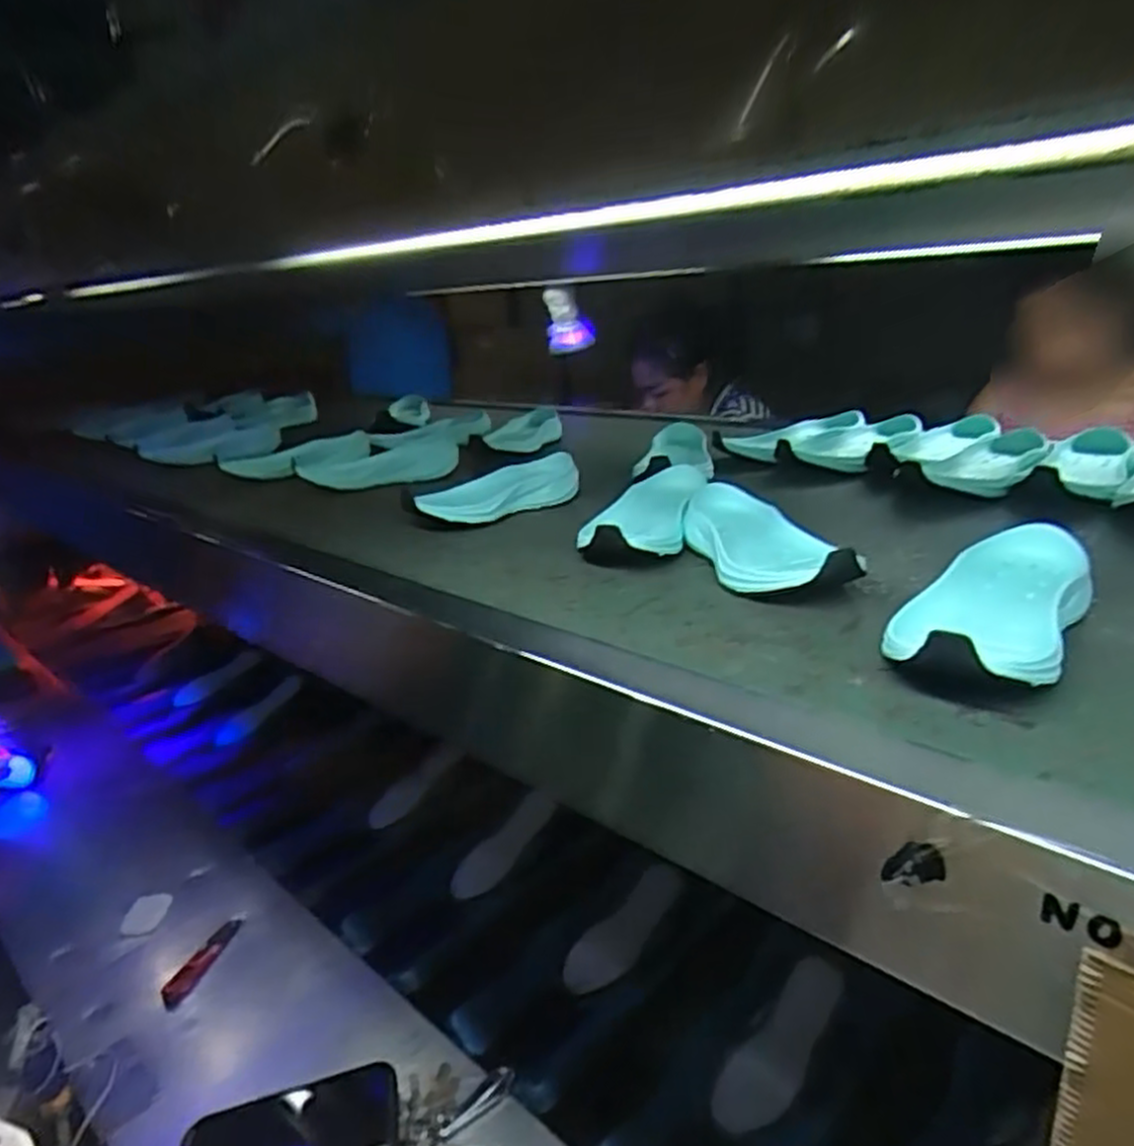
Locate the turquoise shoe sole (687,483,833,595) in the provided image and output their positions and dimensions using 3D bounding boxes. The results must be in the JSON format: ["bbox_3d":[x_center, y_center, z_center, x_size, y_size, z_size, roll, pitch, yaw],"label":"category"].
[{"bbox_3d":[0.142,-0.024,0.587,0.081,0.040,0.189,-3,20,-6],"label":"turquoise shoe sole"}]

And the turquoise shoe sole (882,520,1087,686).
[{"bbox_3d":[0.233,0.022,0.435,0.084,0.047,0.187,13,24,36],"label":"turquoise shoe sole"}]

